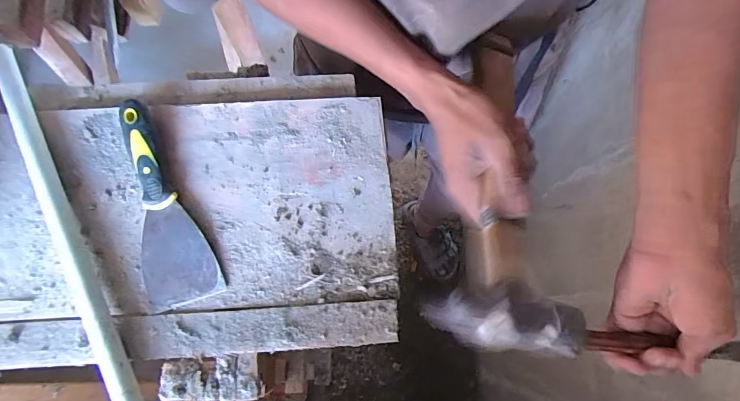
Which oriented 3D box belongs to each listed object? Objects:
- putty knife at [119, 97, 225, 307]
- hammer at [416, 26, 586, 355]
[{"bbox_3d":[-0.208,0.005,0.382,0.066,0.031,0.194,-26,77,-8],"label":"putty knife"},{"bbox_3d":[0.112,-0.029,0.342,0.114,0.042,0.289,7,63,1],"label":"hammer"}]

